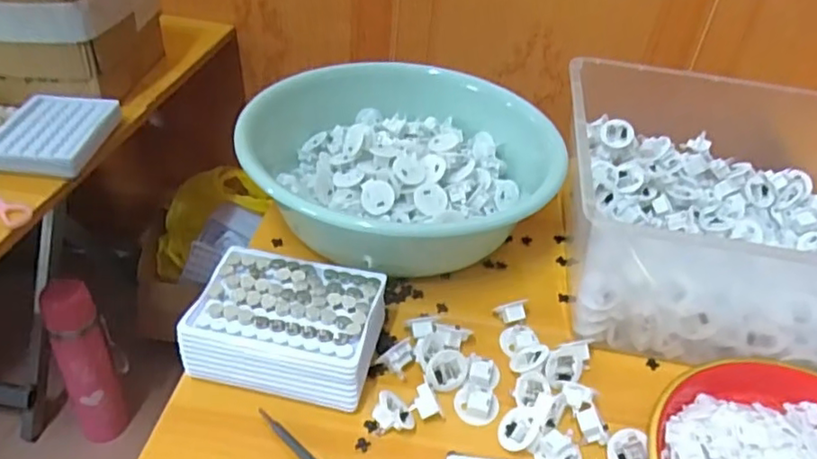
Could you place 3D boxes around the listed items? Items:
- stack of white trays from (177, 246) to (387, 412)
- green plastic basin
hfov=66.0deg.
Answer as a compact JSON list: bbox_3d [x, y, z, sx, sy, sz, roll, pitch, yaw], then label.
[{"bbox_3d":[-0.090,0.070,0.480,0.132,0.044,0.101,11,38,5],"label":"stack of white trays"},{"bbox_3d":[0.002,-0.071,0.624,0.265,0.123,0.265,4,38,-3],"label":"green plastic basin"}]

